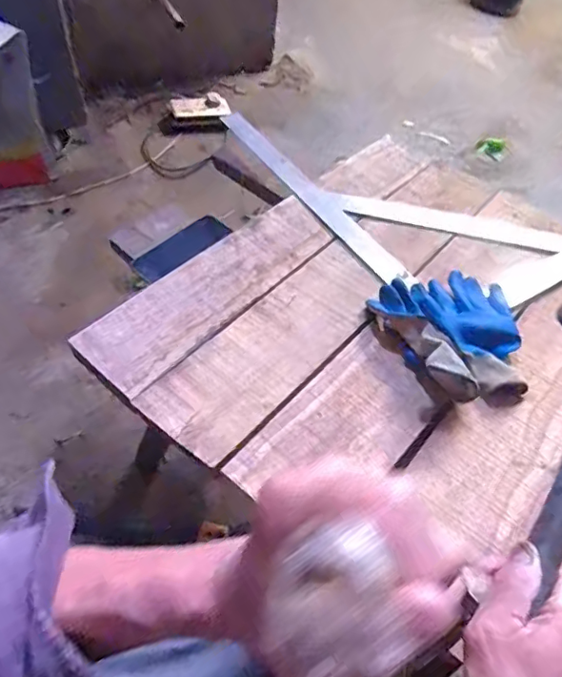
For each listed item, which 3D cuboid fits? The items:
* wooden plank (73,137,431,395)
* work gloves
[{"bbox_3d":[-0.004,-0.148,0.776,0.113,0.021,0.632,35,55,23],"label":"wooden plank"},{"bbox_3d":[0.227,-0.015,0.660,0.172,0.064,0.197,-11,53,-13],"label":"work gloves"}]

